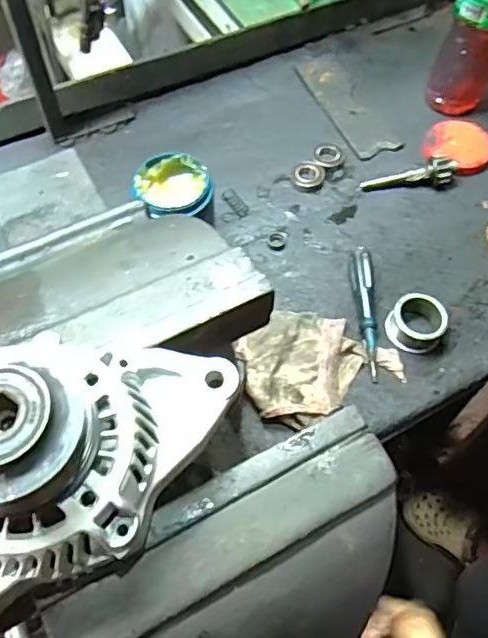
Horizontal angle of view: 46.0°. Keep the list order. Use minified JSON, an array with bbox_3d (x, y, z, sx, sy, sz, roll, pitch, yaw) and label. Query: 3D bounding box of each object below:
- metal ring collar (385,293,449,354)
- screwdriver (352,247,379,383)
[{"bbox_3d":[0.199,0.004,0.660,0.062,0.039,0.055,36,67,16],"label":"metal ring collar"},{"bbox_3d":[0.145,-0.008,0.666,0.022,0.030,0.158,-3,62,-3],"label":"screwdriver"}]

